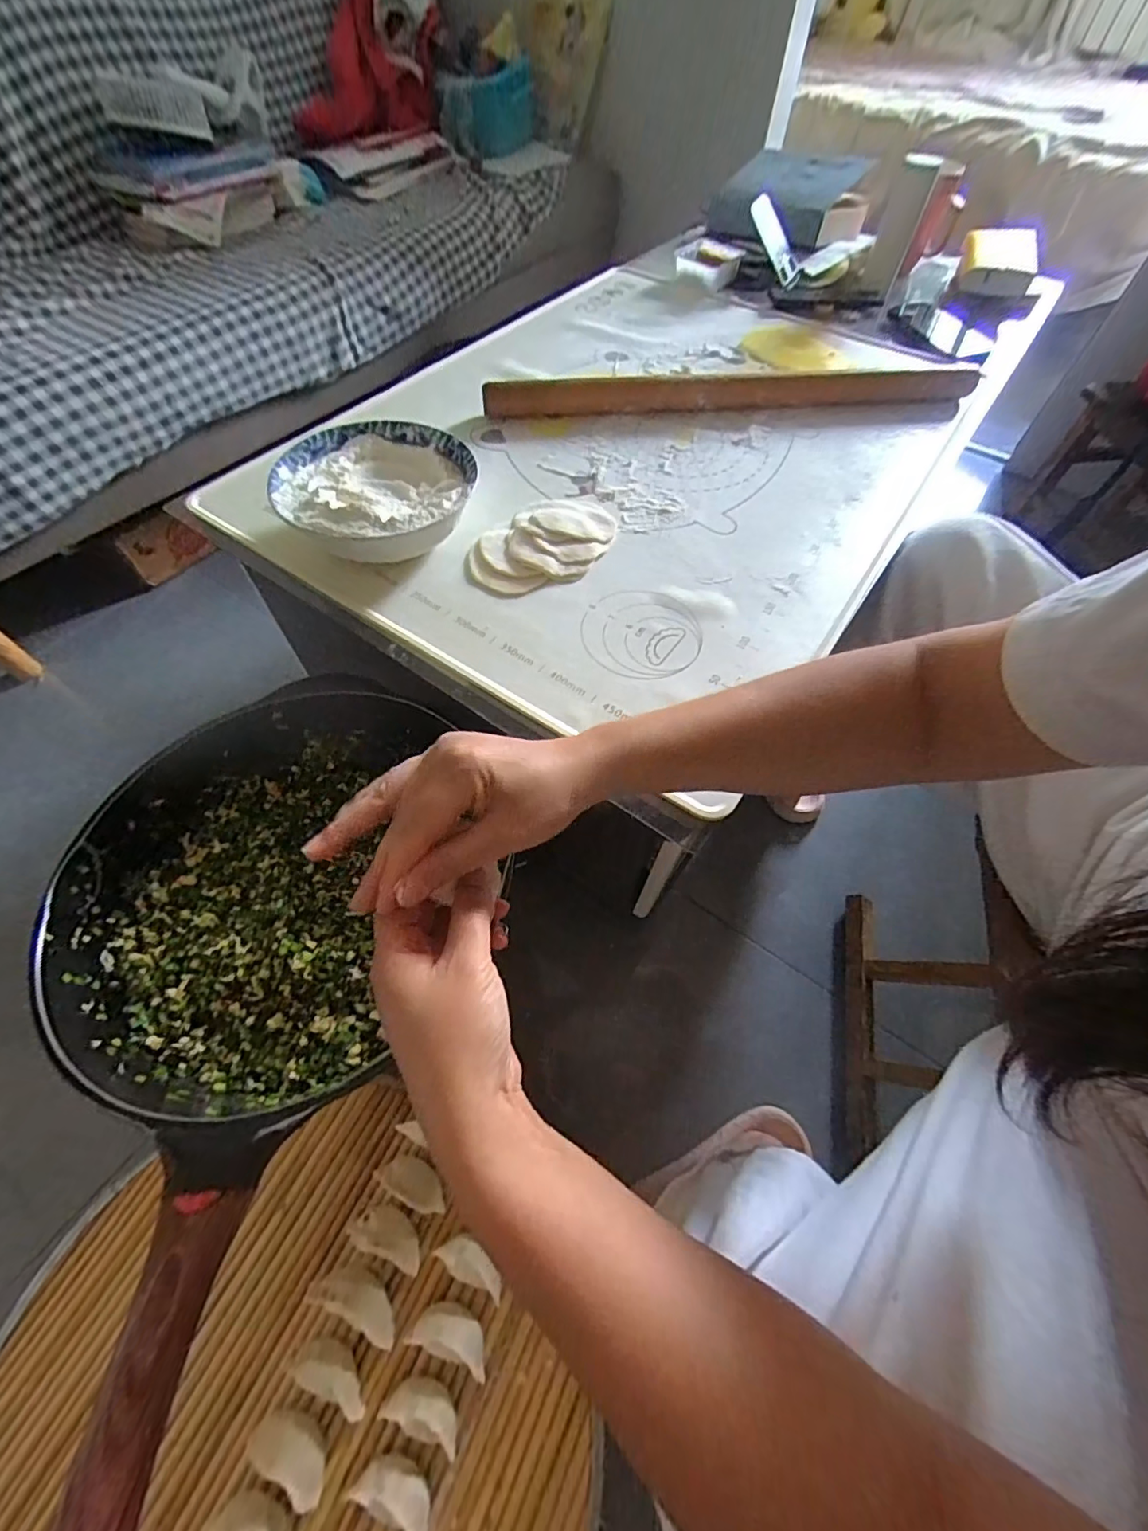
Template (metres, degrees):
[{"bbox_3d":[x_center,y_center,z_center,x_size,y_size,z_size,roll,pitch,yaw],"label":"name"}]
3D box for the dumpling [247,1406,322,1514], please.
[{"bbox_3d":[-0.183,0.447,0.353,0.056,0.017,0.027,28,62,15],"label":"dumpling"}]

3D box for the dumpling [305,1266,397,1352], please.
[{"bbox_3d":[-0.158,0.389,0.396,0.069,0.018,0.028,21,60,11],"label":"dumpling"}]

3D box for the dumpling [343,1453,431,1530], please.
[{"bbox_3d":[-0.113,0.463,0.342,0.054,0.023,0.028,25,61,13],"label":"dumpling"}]

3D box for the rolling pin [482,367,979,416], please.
[{"bbox_3d":[0.158,-0.366,0.532,0.490,0.033,0.025,-4,59,-4],"label":"rolling pin"}]

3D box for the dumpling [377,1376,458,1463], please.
[{"bbox_3d":[-0.101,0.435,0.366,0.054,0.024,0.022,18,60,9],"label":"dumpling"}]

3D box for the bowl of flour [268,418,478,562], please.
[{"bbox_3d":[-0.151,-0.210,0.429,0.143,0.054,0.135,1,58,-1],"label":"bowl of flour"}]

